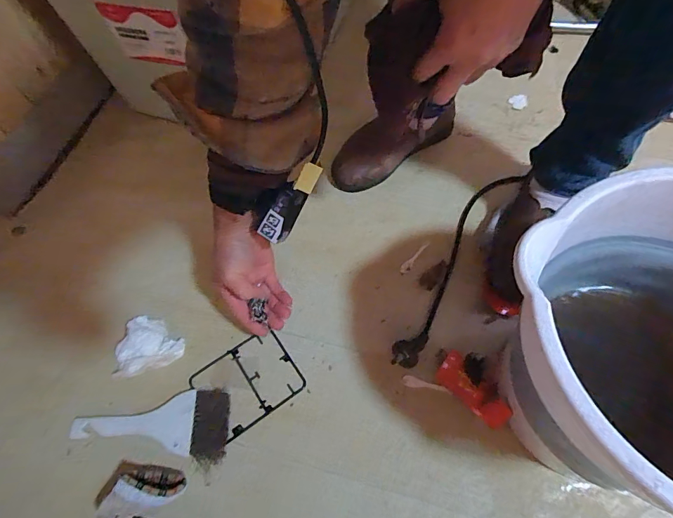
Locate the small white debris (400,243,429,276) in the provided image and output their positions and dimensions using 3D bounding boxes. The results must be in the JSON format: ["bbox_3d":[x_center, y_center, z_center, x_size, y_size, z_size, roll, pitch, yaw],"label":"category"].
[{"bbox_3d":[0.110,-0.002,0.564,0.013,0.004,0.064,33,68,19],"label":"small white debris"}]

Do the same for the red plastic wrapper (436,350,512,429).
[{"bbox_3d":[0.159,0.156,0.466,0.040,0.014,0.092,-31,64,-13],"label":"red plastic wrapper"}]

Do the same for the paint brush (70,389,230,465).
[{"bbox_3d":[-0.220,0.197,0.466,0.181,0.011,0.077,-1,61,3],"label":"paint brush"}]

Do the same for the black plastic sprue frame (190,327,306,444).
[{"bbox_3d":[-0.111,0.152,0.490,0.116,0.009,0.099,-33,65,-14],"label":"black plastic sprue frame"}]

